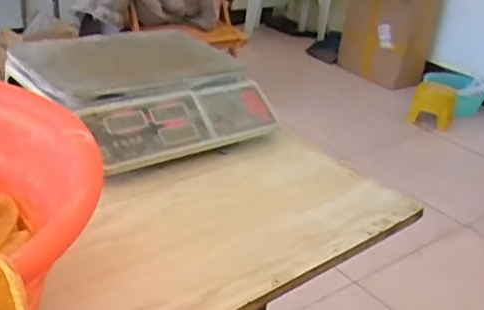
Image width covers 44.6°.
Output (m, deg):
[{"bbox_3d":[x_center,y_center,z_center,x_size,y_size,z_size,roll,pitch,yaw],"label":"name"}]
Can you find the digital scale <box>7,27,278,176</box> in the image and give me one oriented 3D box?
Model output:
[{"bbox_3d":[-0.150,-0.106,0.945,0.338,0.093,0.312,-16,34,-35],"label":"digital scale"}]

